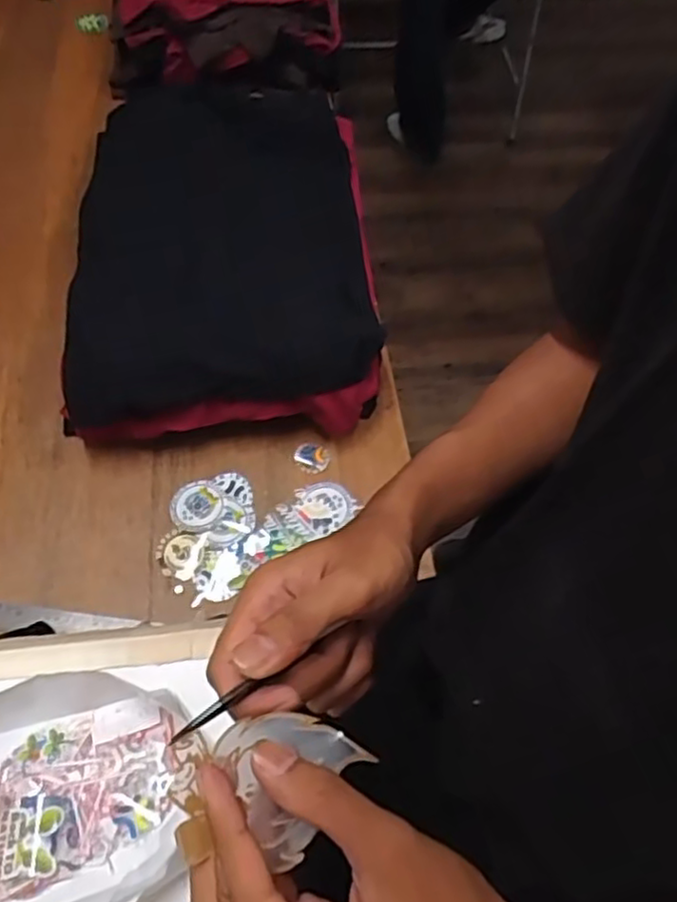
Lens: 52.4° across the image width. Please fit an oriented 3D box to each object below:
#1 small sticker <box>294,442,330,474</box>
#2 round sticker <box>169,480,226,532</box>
[{"bbox_3d":[-0.031,0.008,0.805,0.035,0.004,0.040,-38,74,-16],"label":"small sticker"},{"bbox_3d":[-0.158,0.061,0.770,0.060,0.008,0.059,1,61,-2],"label":"round sticker"}]

